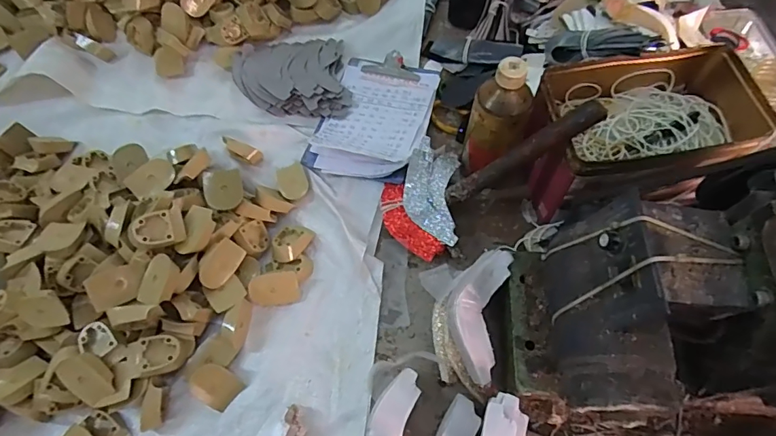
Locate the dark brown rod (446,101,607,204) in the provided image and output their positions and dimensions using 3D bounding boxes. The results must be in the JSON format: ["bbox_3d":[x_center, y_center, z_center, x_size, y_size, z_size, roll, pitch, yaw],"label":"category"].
[{"bbox_3d":[0.140,-0.065,0.508,0.020,0.199,0.028,16,55,-39],"label":"dark brown rod"}]

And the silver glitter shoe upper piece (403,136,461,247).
[{"bbox_3d":[0.054,-0.033,0.580,0.066,0.032,0.130,4,64,4],"label":"silver glitter shoe upper piece"}]

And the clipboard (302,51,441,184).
[{"bbox_3d":[-0.015,-0.159,0.657,0.147,0.036,0.220,15,65,9],"label":"clipboard"}]

